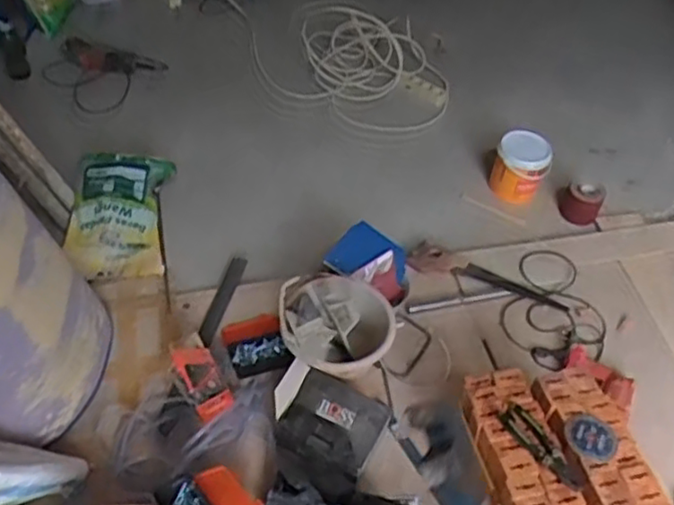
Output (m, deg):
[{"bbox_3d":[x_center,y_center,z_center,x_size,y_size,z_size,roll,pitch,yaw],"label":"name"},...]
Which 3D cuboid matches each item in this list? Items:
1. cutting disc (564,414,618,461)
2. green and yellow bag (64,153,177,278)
[{"bbox_3d":[0.486,0.352,1.295,0.095,0.008,0.088,2,47,-3],"label":"cutting disc"},{"bbox_3d":[-0.597,-0.111,1.865,0.268,0.149,0.363,-2,48,-7],"label":"green and yellow bag"}]

